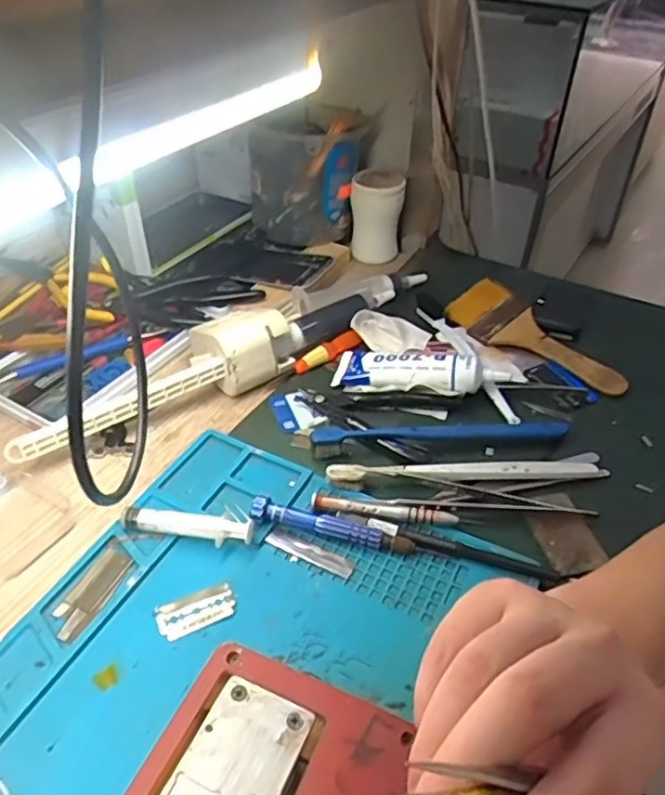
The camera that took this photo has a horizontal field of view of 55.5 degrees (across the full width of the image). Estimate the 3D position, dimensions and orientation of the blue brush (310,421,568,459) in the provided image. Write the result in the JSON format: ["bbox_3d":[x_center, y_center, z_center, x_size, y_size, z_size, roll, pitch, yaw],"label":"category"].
[{"bbox_3d":[0.080,0.027,0.454,0.186,0.012,0.020,-3,41,-7],"label":"blue brush"}]

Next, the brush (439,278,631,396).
[{"bbox_3d":[0.173,-0.049,0.545,0.056,0.025,0.161,-24,47,-28],"label":"brush"}]

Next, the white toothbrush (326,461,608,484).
[{"bbox_3d":[0.093,0.052,0.430,0.189,0.008,0.017,0,41,-3],"label":"white toothbrush"}]

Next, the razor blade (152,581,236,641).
[{"bbox_3d":[-0.077,0.119,0.355,0.043,0.004,0.023,-15,44,-20],"label":"razor blade"}]

